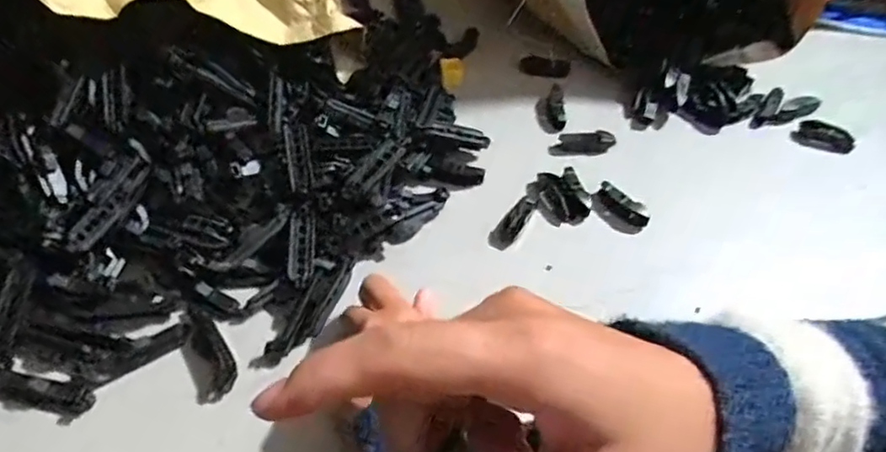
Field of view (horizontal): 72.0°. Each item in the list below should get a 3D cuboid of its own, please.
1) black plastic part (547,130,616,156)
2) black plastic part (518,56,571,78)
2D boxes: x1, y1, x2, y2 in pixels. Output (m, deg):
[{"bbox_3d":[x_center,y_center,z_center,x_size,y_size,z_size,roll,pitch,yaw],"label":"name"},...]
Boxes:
[{"bbox_3d":[0.131,-0.077,0.576,0.062,0.017,0.017,-3,52,-6],"label":"black plastic part"},{"bbox_3d":[0.107,-0.168,0.643,0.053,0.018,0.011,12,52,7],"label":"black plastic part"}]

